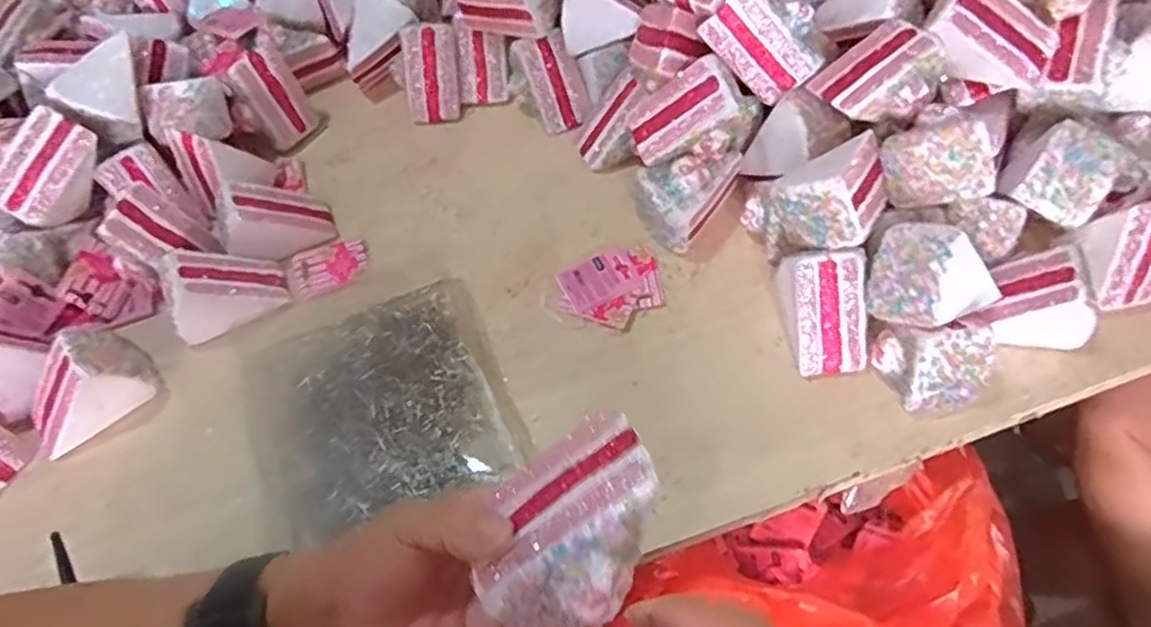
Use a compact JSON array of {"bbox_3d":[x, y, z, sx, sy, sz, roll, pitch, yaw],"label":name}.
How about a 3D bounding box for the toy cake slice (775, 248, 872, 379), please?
[{"bbox_3d":[0.186,-0.002,0.522,0.056,0.063,0.074,-3,58,3],"label":"toy cake slice"}]

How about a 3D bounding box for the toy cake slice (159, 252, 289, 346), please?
[{"bbox_3d":[-0.289,-0.022,0.577,0.087,0.057,0.052,-26,59,-12],"label":"toy cake slice"}]

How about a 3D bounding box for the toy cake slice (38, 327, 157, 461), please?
[{"bbox_3d":[-0.382,0.058,0.543,0.093,0.067,0.055,-37,62,-17],"label":"toy cake slice"}]

